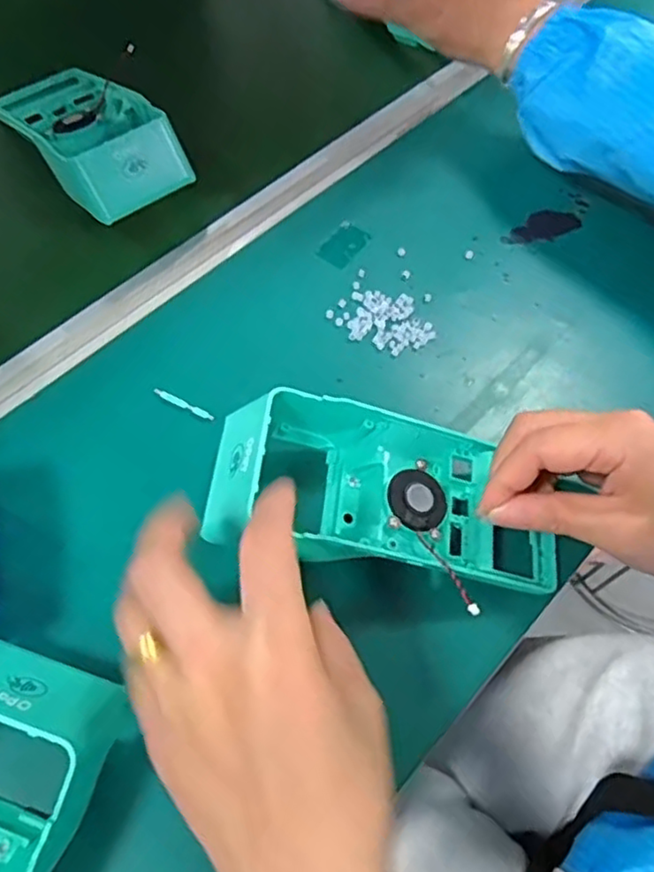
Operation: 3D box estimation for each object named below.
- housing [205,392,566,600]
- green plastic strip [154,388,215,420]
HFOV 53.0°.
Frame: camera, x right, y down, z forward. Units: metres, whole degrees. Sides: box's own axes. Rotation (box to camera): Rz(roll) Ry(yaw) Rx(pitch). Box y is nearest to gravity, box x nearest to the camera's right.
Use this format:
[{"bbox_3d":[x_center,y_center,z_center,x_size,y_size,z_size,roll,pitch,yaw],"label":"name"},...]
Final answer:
[{"bbox_3d":[0.034,0.027,0.347,0.183,0.050,0.084,10,62,3],"label":"housing"},{"bbox_3d":[-0.087,-0.020,0.396,0.041,0.004,0.004,25,63,11],"label":"green plastic strip"}]

